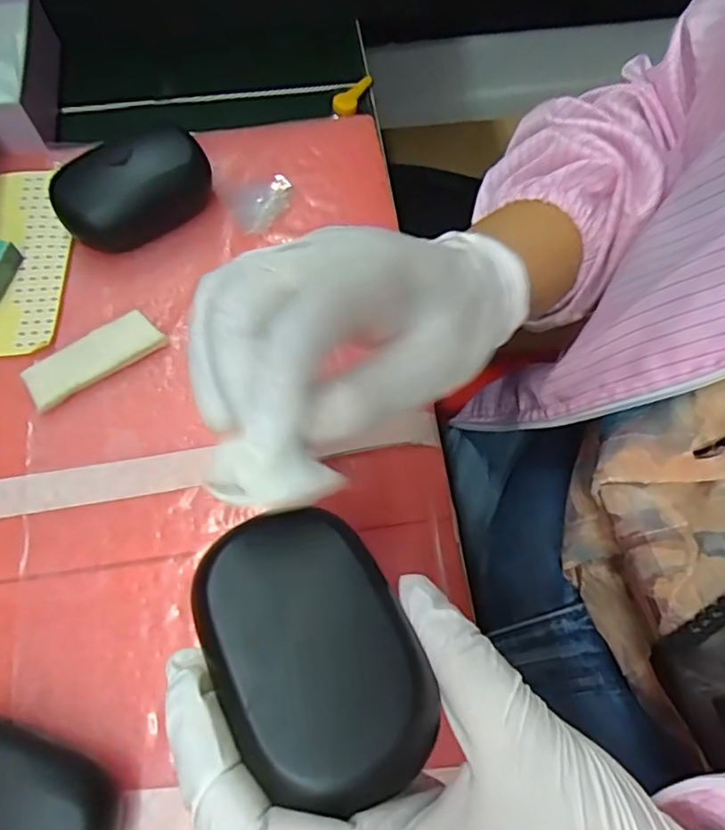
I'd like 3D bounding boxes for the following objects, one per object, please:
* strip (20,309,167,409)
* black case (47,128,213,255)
[{"bbox_3d":[-0.138,-0.029,0.301,0.068,0.011,0.024,-34,72,-13],"label":"strip"},{"bbox_3d":[-0.126,-0.126,0.325,0.085,0.031,0.051,-29,71,-11],"label":"black case"}]

